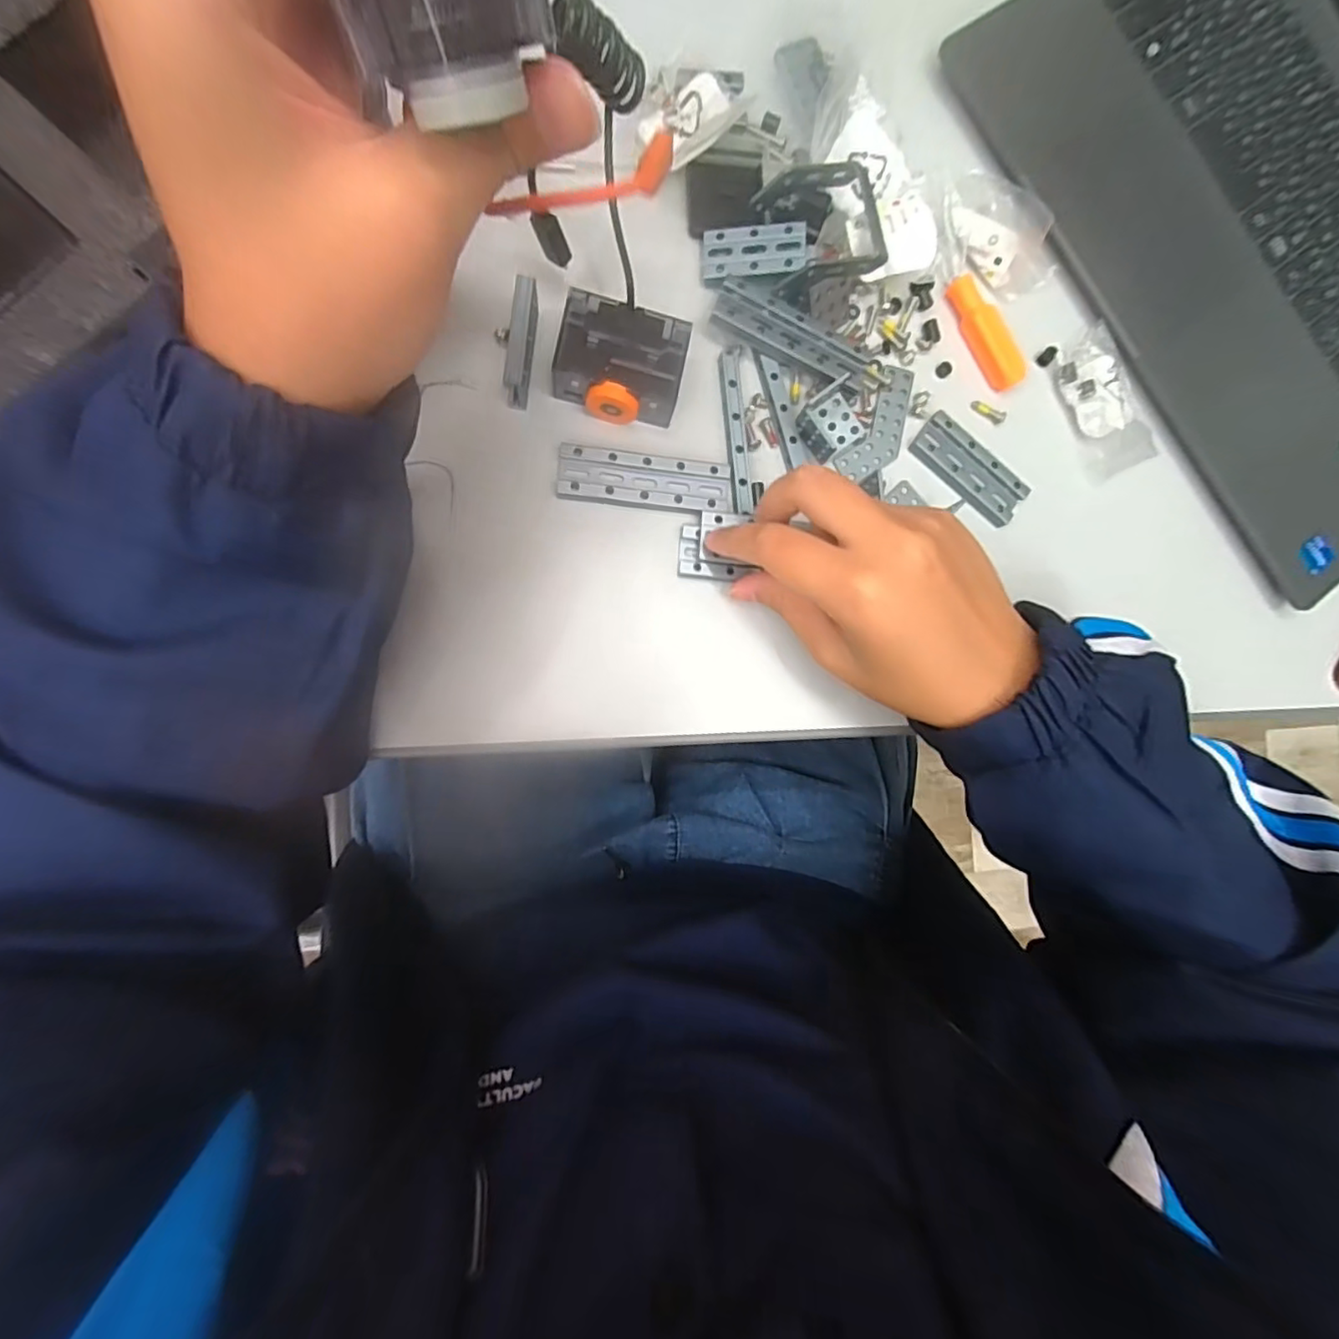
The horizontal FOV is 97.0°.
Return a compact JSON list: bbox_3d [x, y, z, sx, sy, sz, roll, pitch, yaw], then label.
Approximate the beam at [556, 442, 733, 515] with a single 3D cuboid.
[{"bbox_3d":[-0.011,-0.088,0.277,0.081,0.006,0.026,5,89,-7],"label":"beam"}]

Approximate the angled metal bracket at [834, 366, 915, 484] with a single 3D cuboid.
[{"bbox_3d":[0.109,-0.124,0.298,0.026,0.004,0.063,30,86,-6],"label":"angled metal bracket"}]

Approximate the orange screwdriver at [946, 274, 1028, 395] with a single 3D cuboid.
[{"bbox_3d":[0.162,-0.173,0.306,0.018,0.012,0.059,-39,94,-6],"label":"orange screwdriver"}]

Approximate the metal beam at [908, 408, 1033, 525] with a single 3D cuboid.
[{"bbox_3d":[0.154,-0.103,0.304,0.064,0.006,0.027,38,85,-5],"label":"metal beam"}]

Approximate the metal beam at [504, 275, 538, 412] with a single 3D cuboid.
[{"bbox_3d":[-0.065,-0.143,0.260,0.008,0.024,0.047,7,89,-7],"label":"metal beam"}]

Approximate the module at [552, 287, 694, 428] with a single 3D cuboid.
[{"bbox_3d":[-0.022,-0.137,0.269,0.055,0.022,0.047,11,88,-7],"label":"module"}]

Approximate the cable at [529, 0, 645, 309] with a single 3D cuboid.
[{"bbox_3d":[-0.029,-0.191,0.223,0.045,0.084,0.022,12,60,-7],"label":"cable"}]

